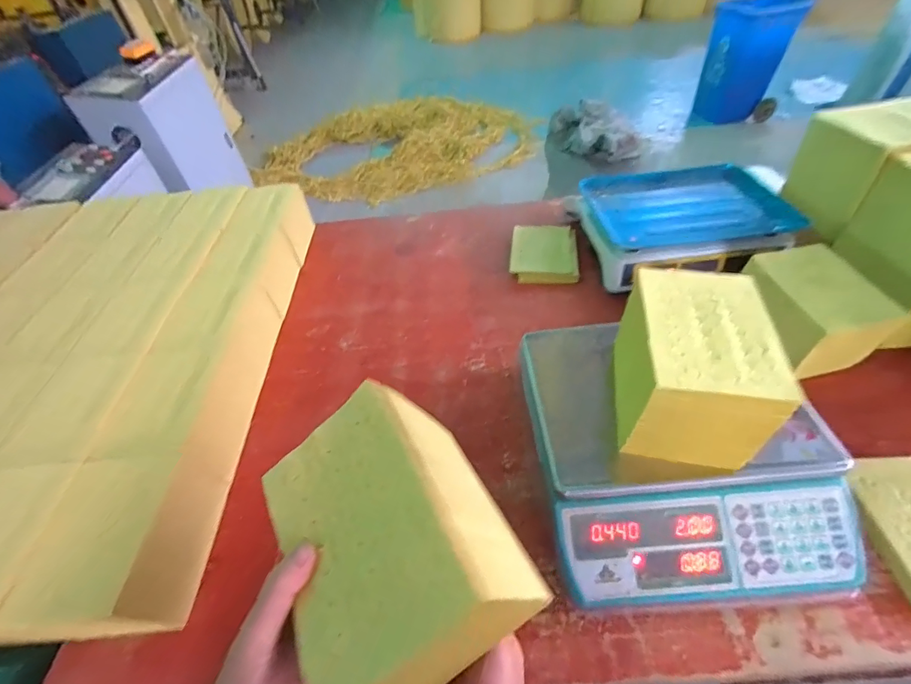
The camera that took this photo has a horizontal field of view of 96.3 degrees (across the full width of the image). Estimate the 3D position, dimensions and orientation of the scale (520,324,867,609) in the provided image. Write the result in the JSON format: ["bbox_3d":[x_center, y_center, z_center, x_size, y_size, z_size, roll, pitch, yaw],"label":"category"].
[{"bbox_3d":[0.247,0.128,0.487,0.301,0.110,0.305,-5,48,1],"label":"scale"}]

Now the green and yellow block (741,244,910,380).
[{"bbox_3d":[0.512,-0.048,0.594,0.118,0.102,0.170,-10,48,-4],"label":"green and yellow block"}]

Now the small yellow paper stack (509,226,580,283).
[{"bbox_3d":[0.179,-0.179,0.827,0.128,0.028,0.155,4,49,9],"label":"small yellow paper stack"}]

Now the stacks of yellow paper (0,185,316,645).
[{"bbox_3d":[-0.728,0.017,0.667,0.824,0.156,0.790,-5,48,1],"label":"stacks of yellow paper"}]

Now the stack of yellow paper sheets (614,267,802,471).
[{"bbox_3d":[0.247,0.021,0.427,0.117,0.102,0.173,5,49,10],"label":"stack of yellow paper sheets"}]

